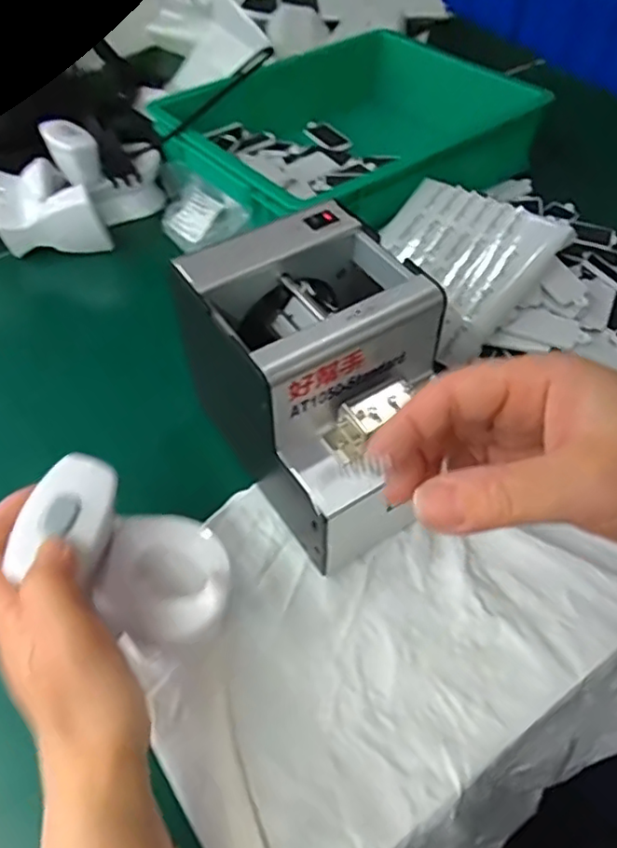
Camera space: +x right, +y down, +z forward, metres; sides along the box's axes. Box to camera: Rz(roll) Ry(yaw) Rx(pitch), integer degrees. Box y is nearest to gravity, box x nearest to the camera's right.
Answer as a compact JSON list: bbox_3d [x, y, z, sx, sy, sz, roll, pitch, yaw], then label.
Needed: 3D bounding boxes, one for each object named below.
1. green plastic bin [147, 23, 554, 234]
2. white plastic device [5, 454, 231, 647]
[{"bbox_3d":[0.028,-0.306,0.668,0.319,0.108,0.292,-39,60,-15],"label":"green plastic bin"},{"bbox_3d":[-0.095,0.066,0.325,0.051,0.106,0.065,-10,41,48],"label":"white plastic device"}]

